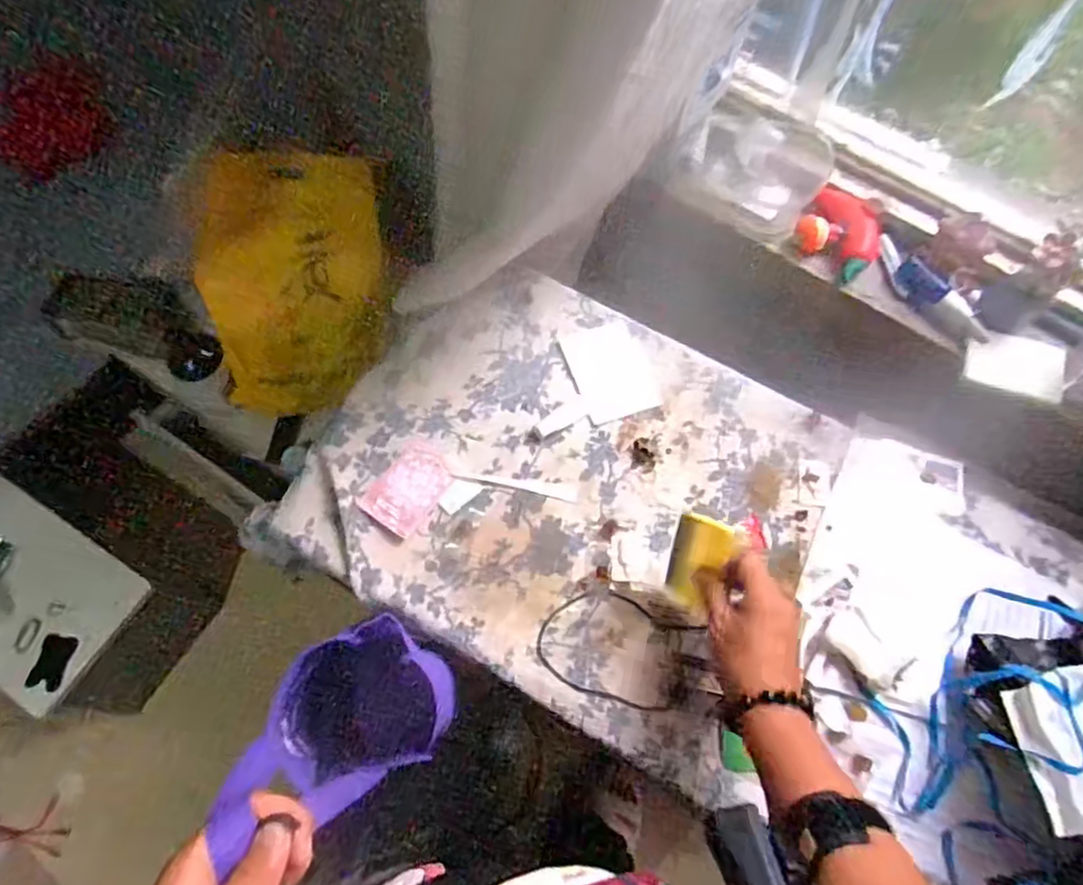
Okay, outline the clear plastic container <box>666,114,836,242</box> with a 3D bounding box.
[{"bbox_3d":[0.233,-0.303,0.730,0.146,0.064,0.109,30,72,11],"label":"clear plastic container"}]

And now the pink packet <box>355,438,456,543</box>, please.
[{"bbox_3d":[-0.129,0.044,0.651,0.062,0.006,0.088,33,71,11],"label":"pink packet"}]

